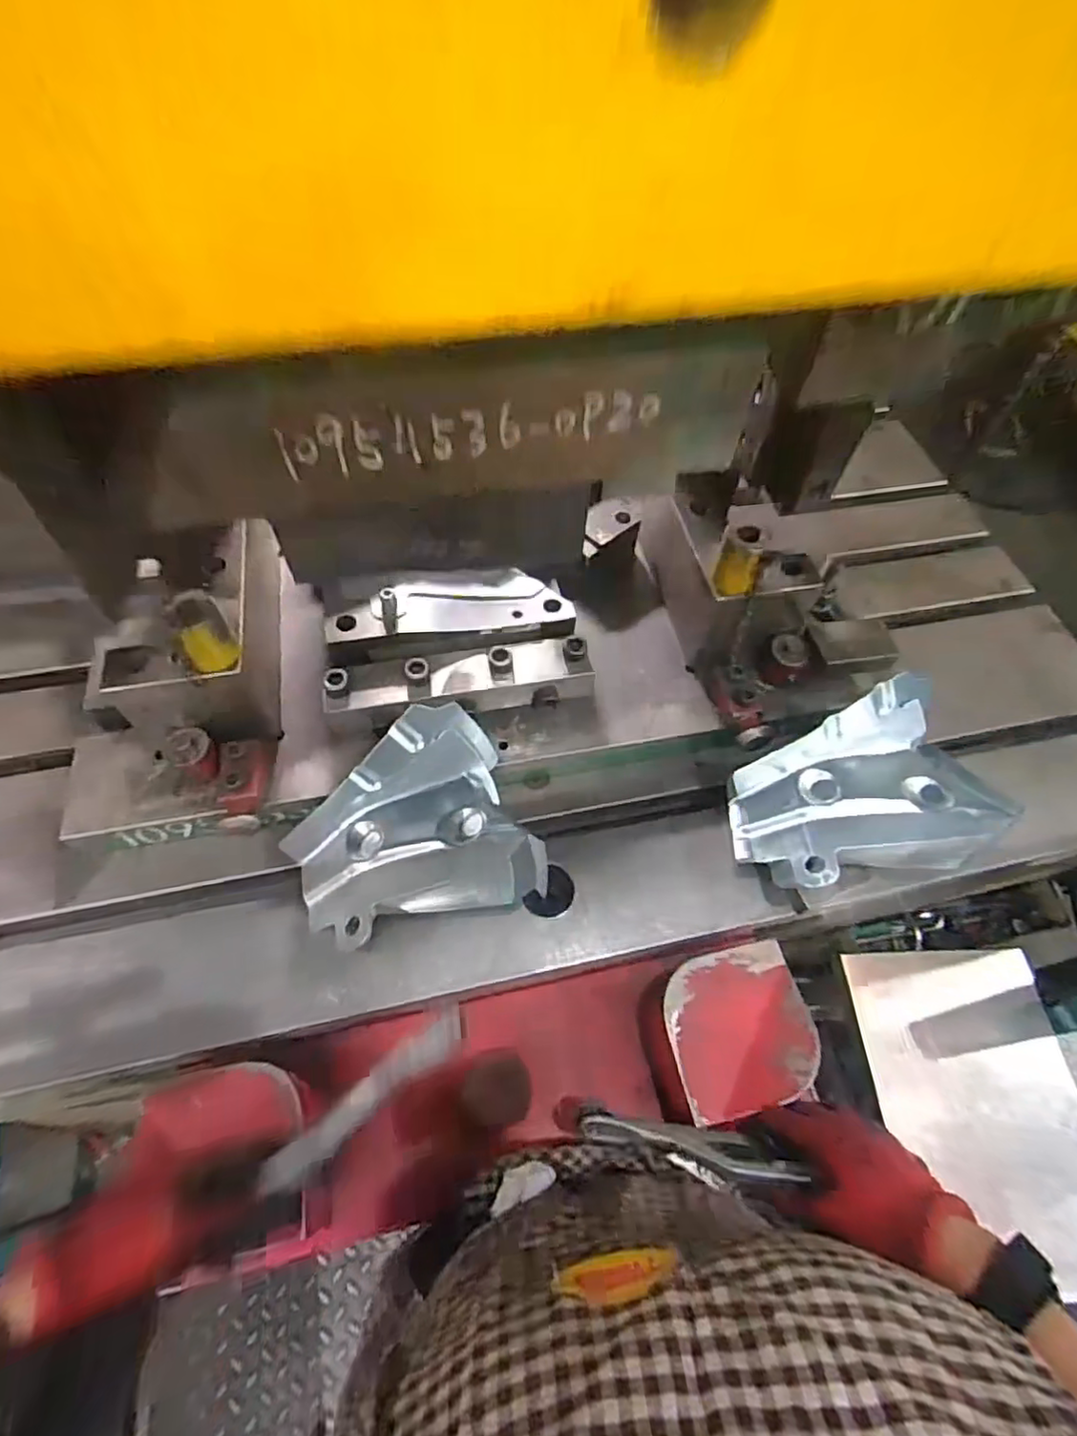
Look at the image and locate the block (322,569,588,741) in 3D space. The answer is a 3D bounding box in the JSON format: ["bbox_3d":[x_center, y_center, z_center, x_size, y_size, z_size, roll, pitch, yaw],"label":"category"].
[{"bbox_3d":[-0.085,-0.079,0.647,0.255,0.062,0.157,-9,59,-7],"label":"block"}]

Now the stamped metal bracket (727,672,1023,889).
[{"bbox_3d":[0.290,0.078,0.588,0.203,0.110,0.150,-17,60,-12],"label":"stamped metal bracket"}]

